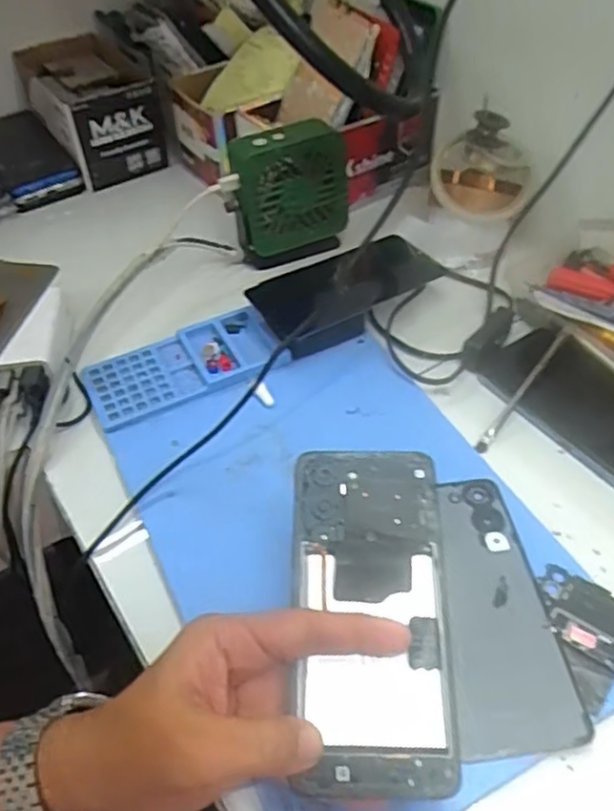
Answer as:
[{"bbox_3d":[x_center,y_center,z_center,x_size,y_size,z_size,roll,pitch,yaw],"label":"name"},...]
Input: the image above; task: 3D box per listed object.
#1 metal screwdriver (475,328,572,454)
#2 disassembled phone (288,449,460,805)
[{"bbox_3d":[0.158,-0.012,0.488,0.008,0.010,0.123,32,71,27],"label":"metal screwdriver"},{"bbox_3d":[0.032,0.099,0.334,0.073,0.013,0.164,-3,60,0],"label":"disassembled phone"}]

